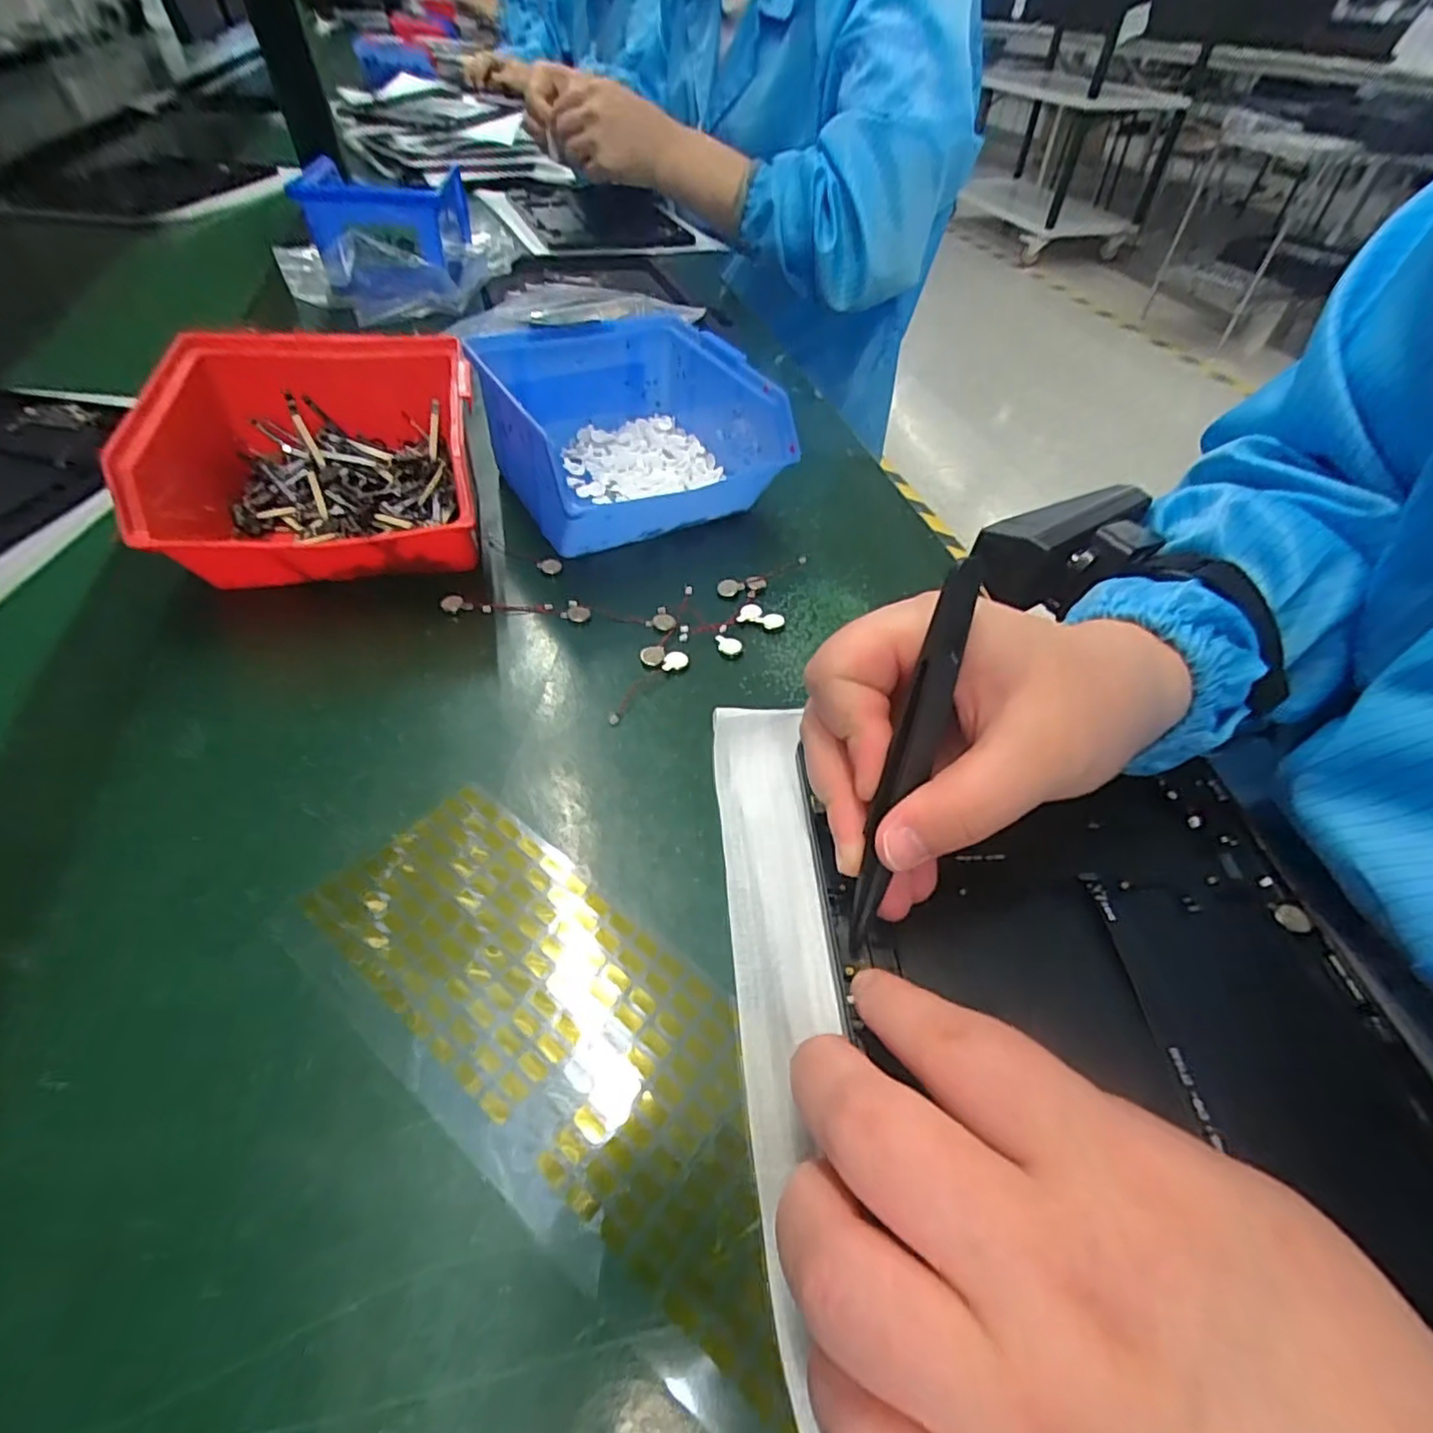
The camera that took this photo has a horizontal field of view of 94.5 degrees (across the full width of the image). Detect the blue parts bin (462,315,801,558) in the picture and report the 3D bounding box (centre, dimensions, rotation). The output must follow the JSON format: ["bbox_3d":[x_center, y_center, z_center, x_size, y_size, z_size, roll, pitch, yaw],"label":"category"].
[{"bbox_3d":[-0.044,-0.143,0.338,0.115,0.067,0.119,-21,53,-23],"label":"blue parts bin"}]

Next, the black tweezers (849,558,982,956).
[{"bbox_3d":[0.054,0.013,0.186,0.010,0.112,0.004,16,10,9],"label":"black tweezers"}]

